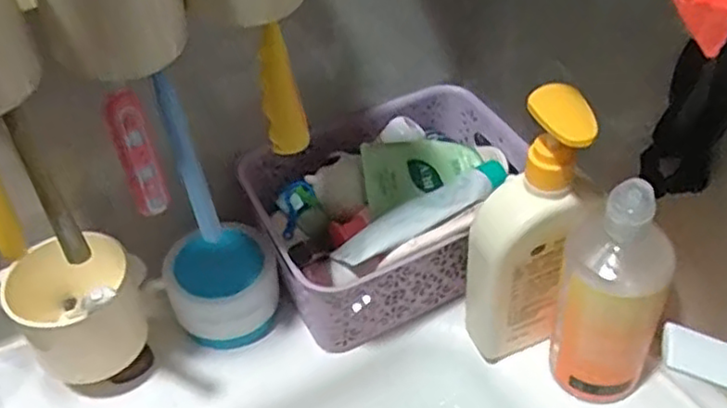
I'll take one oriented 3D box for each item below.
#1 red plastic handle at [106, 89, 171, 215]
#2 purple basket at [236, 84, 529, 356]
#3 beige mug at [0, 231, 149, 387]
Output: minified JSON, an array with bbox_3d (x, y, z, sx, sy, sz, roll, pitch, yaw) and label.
[{"bbox_3d":[-0.125,-0.025,0.381,0.019,0.088,0.016,-18,45,-16],"label":"red plastic handle"},{"bbox_3d":[0.032,0.006,0.601,0.244,0.107,0.165,-25,47,-23],"label":"purple basket"},{"bbox_3d":[-0.208,0.079,0.508,0.089,0.076,0.080,-26,48,-23],"label":"beige mug"}]

